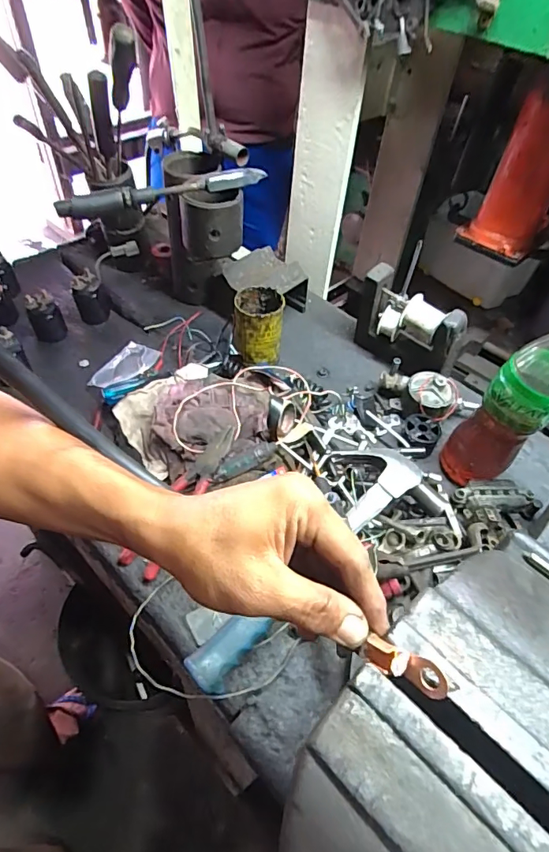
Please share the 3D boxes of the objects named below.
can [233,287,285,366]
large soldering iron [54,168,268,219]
[{"bbox_3d":[-0.024,-0.154,0.725,0.070,0.093,0.074,2,51,-2],"label":"can"},{"bbox_3d":[-0.148,-0.318,0.637,0.282,0.032,0.026,-18,54,-17],"label":"large soldering iron"}]

